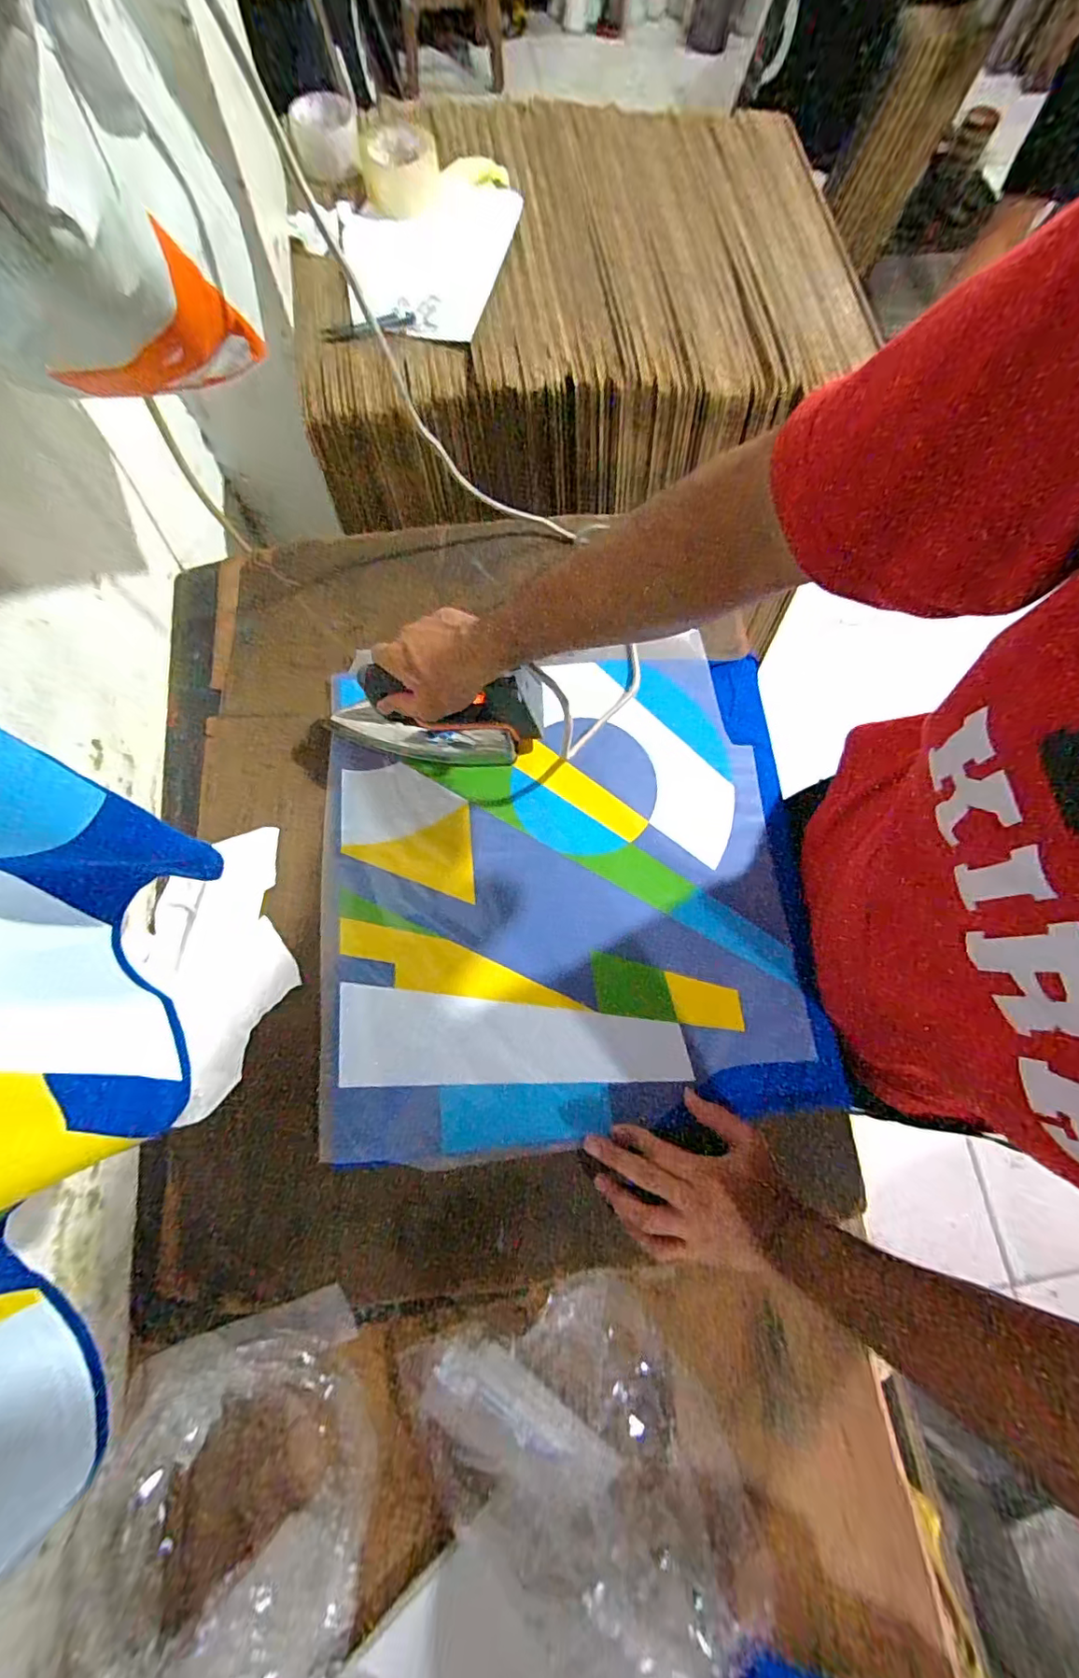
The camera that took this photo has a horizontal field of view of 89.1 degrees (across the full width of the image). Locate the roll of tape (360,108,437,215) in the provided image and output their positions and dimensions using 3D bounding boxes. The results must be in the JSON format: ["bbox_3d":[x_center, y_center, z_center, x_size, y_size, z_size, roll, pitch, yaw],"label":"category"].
[{"bbox_3d":[-0.188,-0.917,0.741,0.102,0.043,0.124,-6,75,-4],"label":"roll of tape"}]

